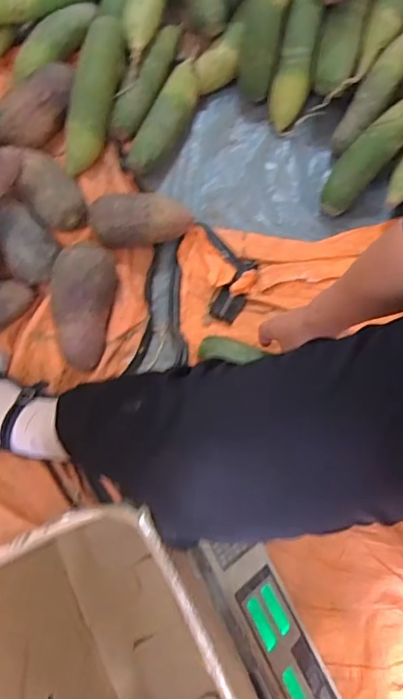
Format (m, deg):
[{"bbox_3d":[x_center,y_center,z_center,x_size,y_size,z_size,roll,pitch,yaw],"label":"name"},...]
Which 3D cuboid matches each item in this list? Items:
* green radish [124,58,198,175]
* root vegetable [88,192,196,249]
[{"bbox_3d":[-0.048,-0.349,0.768,0.052,0.050,0.203,25,77,4],"label":"green radish"},{"bbox_3d":[-0.084,-0.180,0.723,0.135,0.068,0.061,-9,77,-4],"label":"root vegetable"}]

